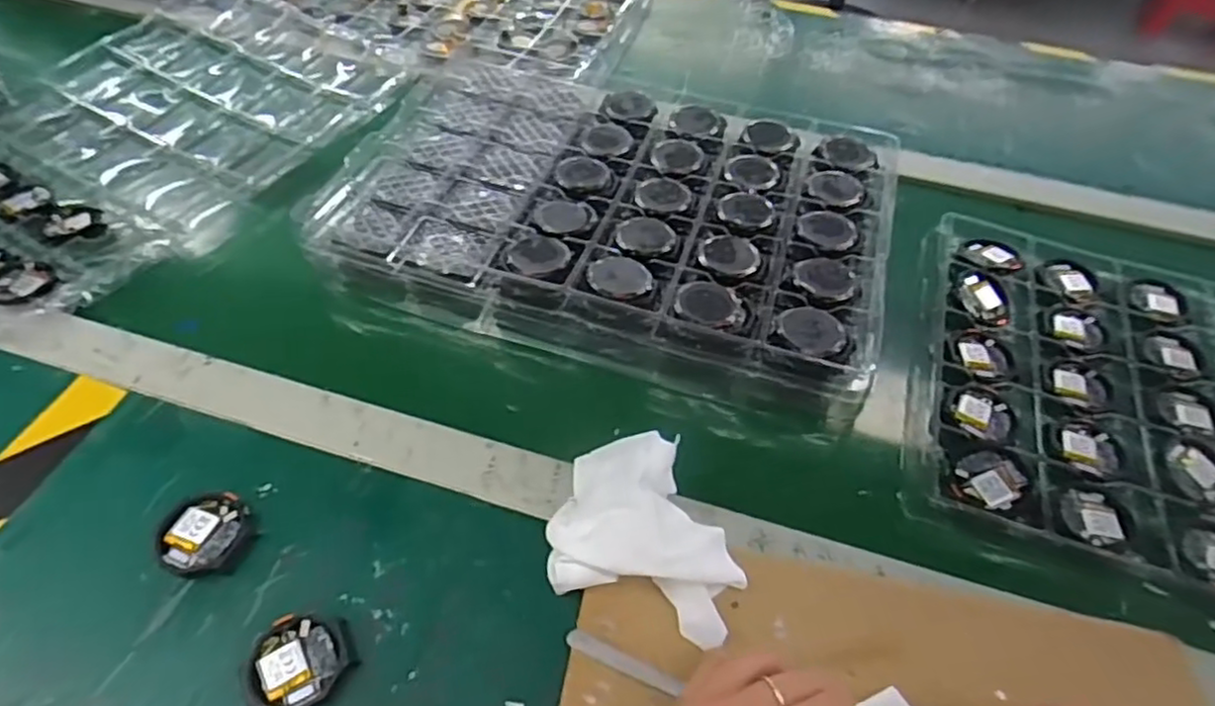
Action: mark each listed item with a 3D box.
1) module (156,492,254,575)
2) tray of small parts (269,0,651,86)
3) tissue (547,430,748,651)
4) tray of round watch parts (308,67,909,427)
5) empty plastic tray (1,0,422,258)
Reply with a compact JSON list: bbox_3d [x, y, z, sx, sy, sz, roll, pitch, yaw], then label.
[{"bbox_3d":[-0.232,0.104,0.398,0.049,0.006,0.046,-1,51,-6],"label":"module"},{"bbox_3d":[-0.182,-0.431,0.829,0.426,0.024,0.337,12,51,7],"label":"tray of small parts"},{"bbox_3d":[0.025,0.094,0.382,0.107,0.044,0.088,18,52,9],"label":"tissue"},{"bbox_3d":[0.010,-0.132,0.586,0.439,0.056,0.290,18,52,9],"label":"tray of round watch parts"},{"bbox_3d":[-0.388,-0.259,0.675,0.315,0.024,0.317,26,54,15],"label":"empty plastic tray"}]

